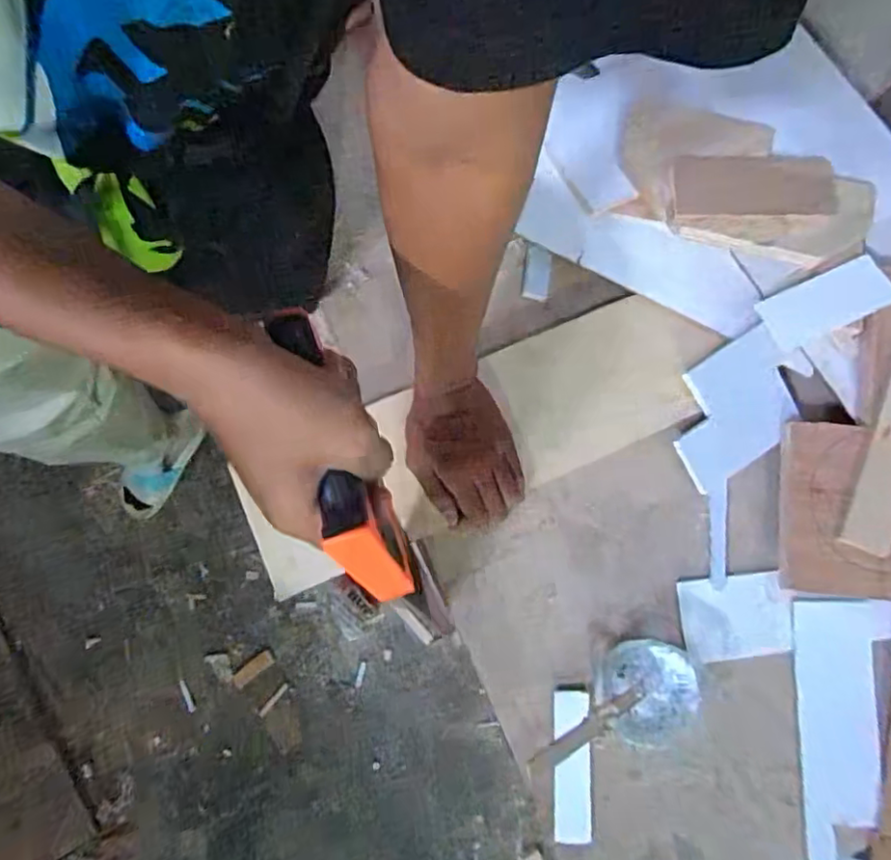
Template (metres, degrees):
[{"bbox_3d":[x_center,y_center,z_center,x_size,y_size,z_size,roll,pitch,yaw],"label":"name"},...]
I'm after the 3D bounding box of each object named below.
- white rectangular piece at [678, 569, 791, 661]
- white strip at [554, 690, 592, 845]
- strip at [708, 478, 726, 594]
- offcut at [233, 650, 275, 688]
[{"bbox_3d":[0.256,0.164,0.527,0.094,0.009,0.068,-7,78,-2],"label":"white rectangular piece"},{"bbox_3d":[0.107,0.281,0.501,0.031,0.007,0.115,3,78,0],"label":"white strip"},{"bbox_3d":[0.249,0.095,0.549,0.016,0.004,0.098,6,78,1],"label":"strip"},{"bbox_3d":[-0.407,0.506,1.266,0.089,0.007,0.035,-37,80,-20],"label":"offcut"}]

